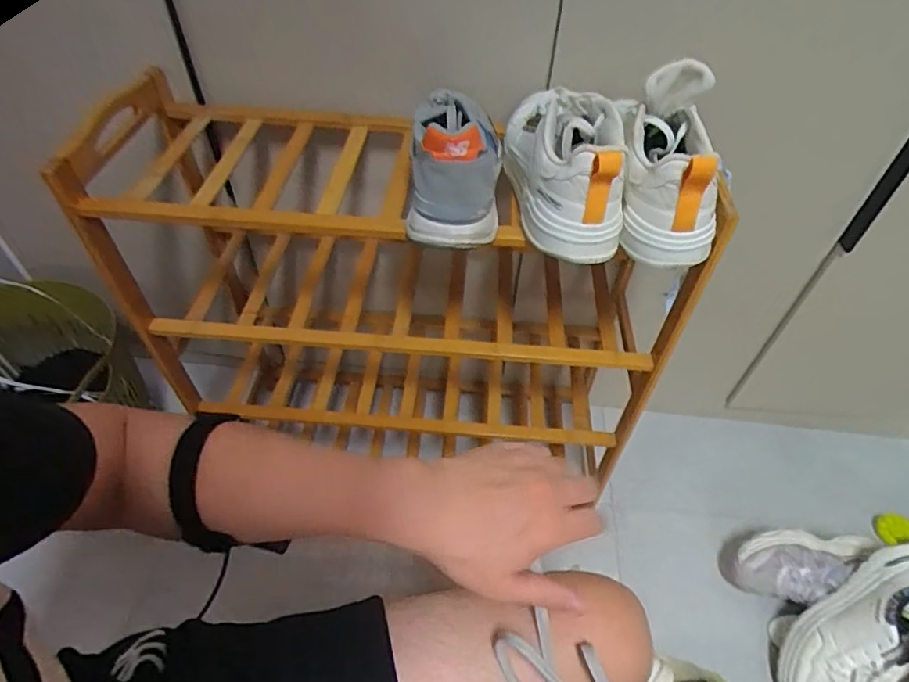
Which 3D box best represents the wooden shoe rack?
[{"bbox_3d":[-0.110,-0.021,0.877,0.775,0.646,0.284,5,48,3],"label":"wooden shoe rack"}]

